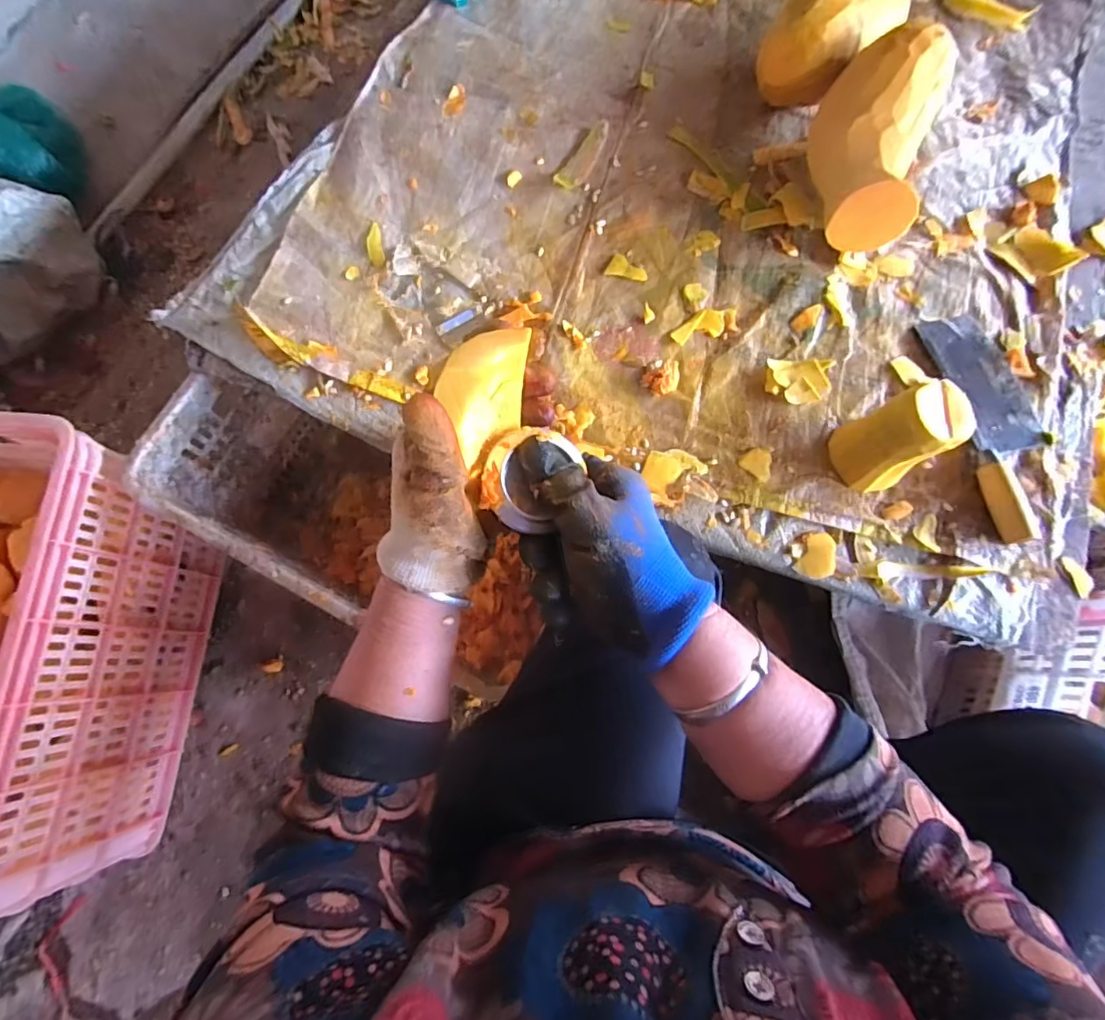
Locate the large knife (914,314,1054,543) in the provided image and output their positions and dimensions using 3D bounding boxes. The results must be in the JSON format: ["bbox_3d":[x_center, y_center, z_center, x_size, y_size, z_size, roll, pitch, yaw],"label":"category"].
[{"bbox_3d":[0.489,-0.102,0.576,0.089,0.025,0.268,-6,75,-1],"label":"large knife"}]

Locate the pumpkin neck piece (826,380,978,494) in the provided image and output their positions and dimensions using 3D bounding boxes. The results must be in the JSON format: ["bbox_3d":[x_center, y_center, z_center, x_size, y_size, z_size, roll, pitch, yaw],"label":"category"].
[{"bbox_3d":[0.339,-0.070,0.522,0.065,0.116,0.071,0,75,1],"label":"pumpkin neck piece"}]

